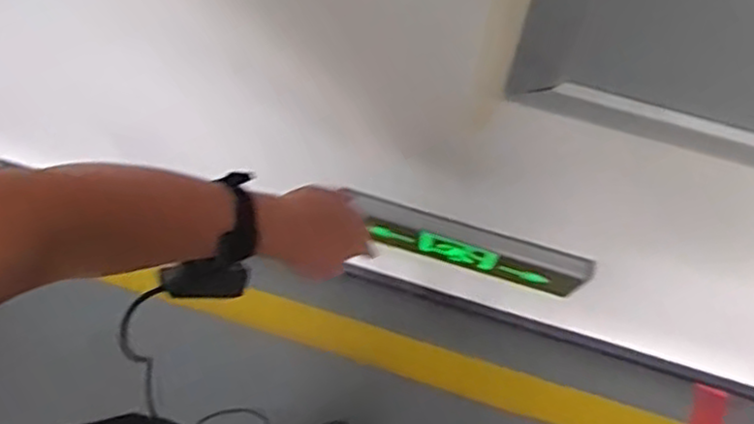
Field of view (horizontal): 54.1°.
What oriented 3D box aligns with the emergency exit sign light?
[{"bbox_3d":[0.126,0.047,1.027,0.317,0.148,0.029,18,74,1],"label":"emergency exit sign light"}]

